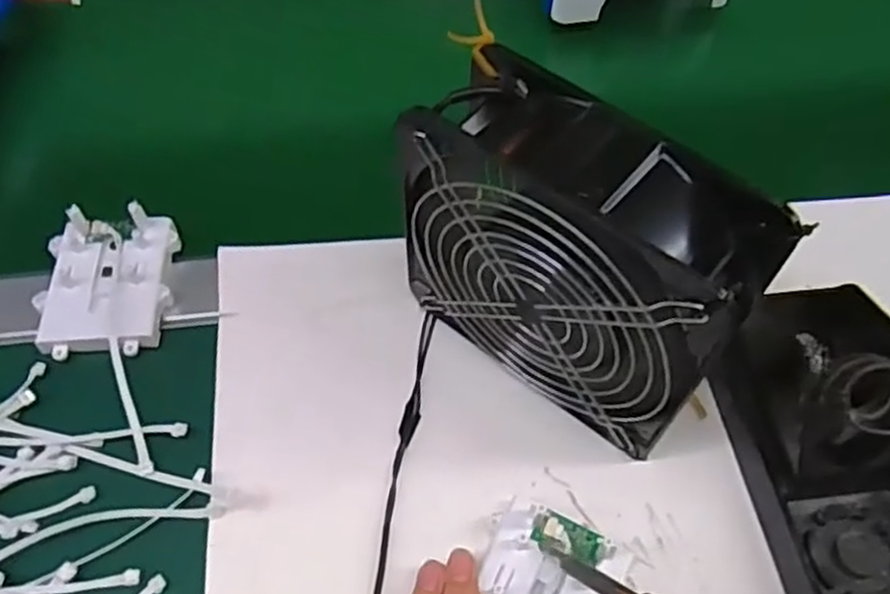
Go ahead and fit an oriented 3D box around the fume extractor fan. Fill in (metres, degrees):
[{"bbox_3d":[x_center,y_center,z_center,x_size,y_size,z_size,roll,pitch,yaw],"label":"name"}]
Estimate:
[{"bbox_3d":[0.052,-0.010,0.340,0.148,0.150,0.060,36,62,20],"label":"fume extractor fan"}]

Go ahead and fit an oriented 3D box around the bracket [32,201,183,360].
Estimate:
[{"bbox_3d":[-0.187,-0.009,0.415,0.067,0.020,0.083,0,56,-2],"label":"bracket"}]

